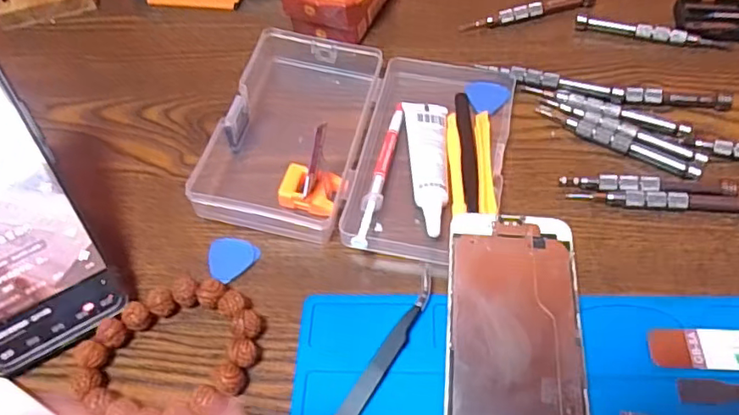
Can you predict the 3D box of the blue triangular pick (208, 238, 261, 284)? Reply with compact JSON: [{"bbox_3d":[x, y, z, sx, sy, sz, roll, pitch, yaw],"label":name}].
[{"bbox_3d":[-0.081,0.028,0.331,0.028,0.004,0.028,-40,61,-21],"label":"blue triangular pick"}]

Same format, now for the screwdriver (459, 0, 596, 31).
[{"bbox_3d":[0.119,-0.146,0.429,0.101,0.011,0.010,-12,55,-3],"label":"screwdriver"}]

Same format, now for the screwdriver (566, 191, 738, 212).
[{"bbox_3d":[0.168,-0.005,0.325,0.103,0.010,0.012,3,55,8],"label":"screwdriver"}]

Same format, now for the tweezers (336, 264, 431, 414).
[{"bbox_3d":[0.002,0.081,0.280,0.011,0.008,0.117,28,62,22],"label":"tweezers"}]

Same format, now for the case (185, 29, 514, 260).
[{"bbox_3d":[-0.006,-0.045,0.360,0.175,0.031,0.159,9,56,11],"label":"case"}]

